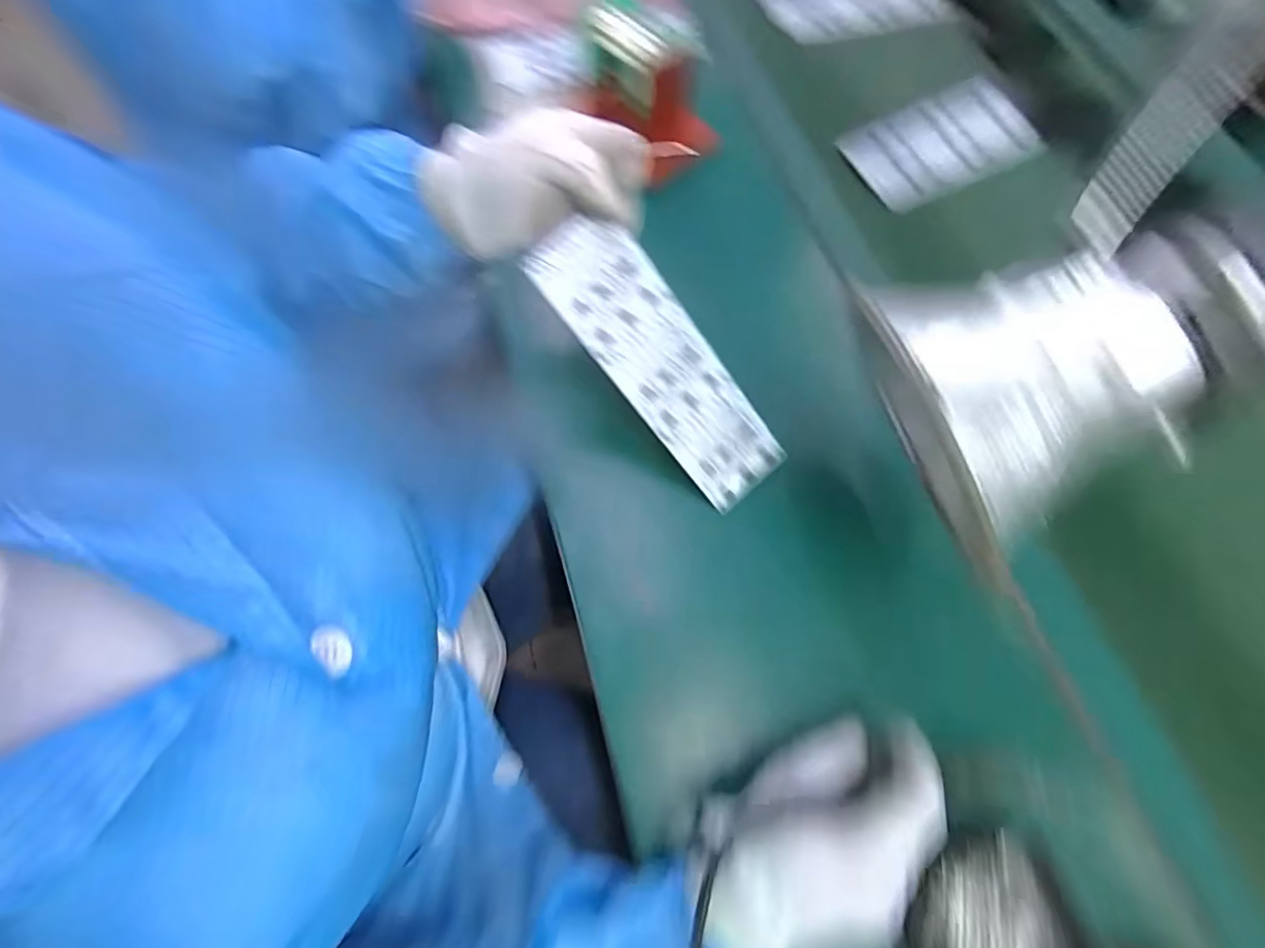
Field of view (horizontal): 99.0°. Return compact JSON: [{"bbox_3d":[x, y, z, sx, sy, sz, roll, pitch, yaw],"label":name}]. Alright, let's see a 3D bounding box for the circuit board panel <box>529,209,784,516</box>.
[{"bbox_3d":[0.024,-0.071,0.368,0.067,0.006,0.214,-41,109,-3],"label":"circuit board panel"}]

